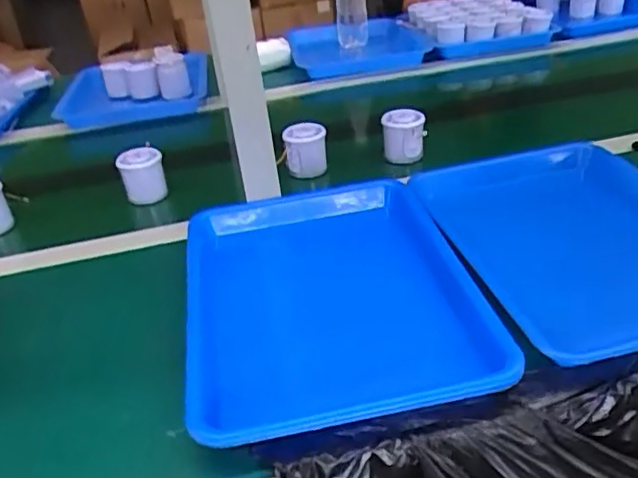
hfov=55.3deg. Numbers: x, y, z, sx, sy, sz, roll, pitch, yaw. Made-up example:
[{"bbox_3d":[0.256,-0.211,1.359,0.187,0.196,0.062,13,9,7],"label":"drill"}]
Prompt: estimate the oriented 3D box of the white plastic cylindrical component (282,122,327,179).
[{"bbox_3d":[-0.018,-0.119,0.820,0.056,0.056,0.056,-5,32,3],"label":"white plastic cylindrical component"}]

